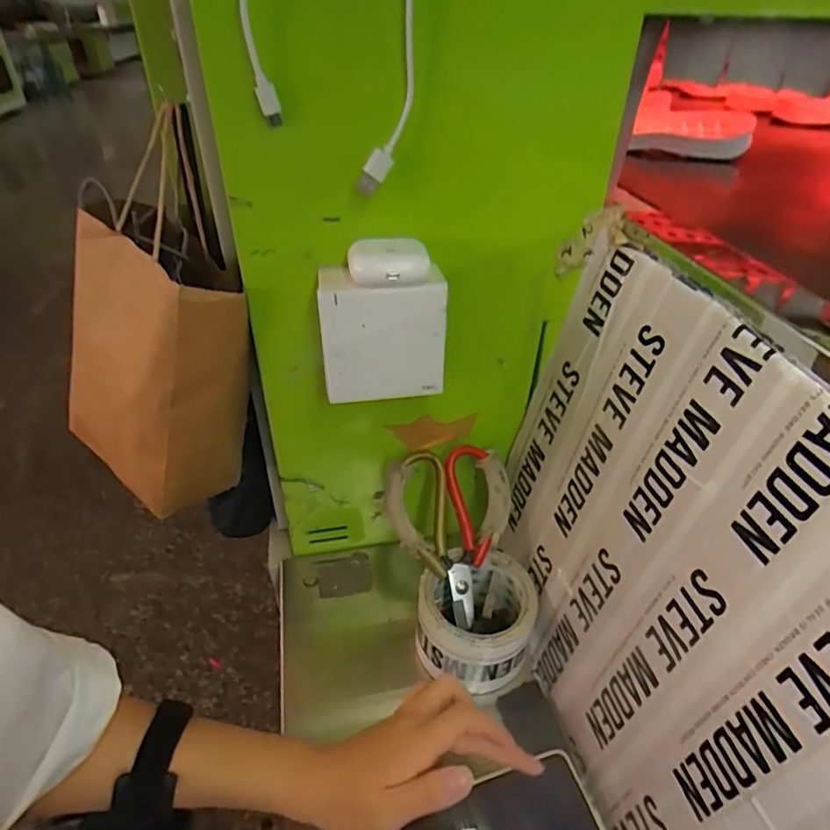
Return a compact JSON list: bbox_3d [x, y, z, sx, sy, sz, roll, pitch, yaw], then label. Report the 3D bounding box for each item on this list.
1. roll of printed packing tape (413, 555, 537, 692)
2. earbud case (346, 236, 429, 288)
[{"bbox_3d":[0.050,0.173,0.459,0.093,0.065,0.090,2,38,-1],"label":"roll of printed packing tape"},{"bbox_3d":[-0.018,-0.102,0.355,0.050,0.022,0.037,-5,39,-10],"label":"earbud case"}]

